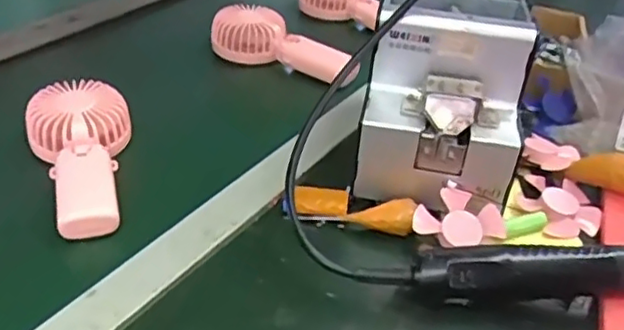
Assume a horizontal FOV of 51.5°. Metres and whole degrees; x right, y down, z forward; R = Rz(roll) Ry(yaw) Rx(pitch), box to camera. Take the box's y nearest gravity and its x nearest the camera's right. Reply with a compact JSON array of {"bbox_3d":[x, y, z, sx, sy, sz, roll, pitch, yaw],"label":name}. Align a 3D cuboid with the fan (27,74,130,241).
[{"bbox_3d":[-0.194,-0.013,0.549,0.087,0.043,0.169,-8,37,-19],"label":"fan"}]

